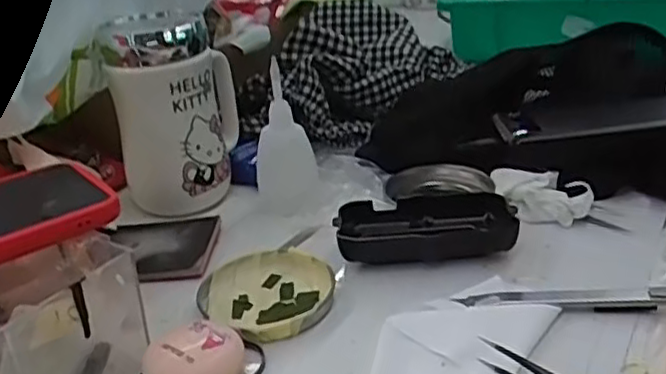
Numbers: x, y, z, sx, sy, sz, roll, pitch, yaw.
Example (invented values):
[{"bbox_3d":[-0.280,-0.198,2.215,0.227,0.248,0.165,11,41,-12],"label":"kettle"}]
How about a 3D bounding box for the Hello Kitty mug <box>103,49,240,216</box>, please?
[{"bbox_3d":[-0.115,-0.048,0.518,0.069,0.109,0.085,1,27,11],"label":"Hello Kitty mug"}]

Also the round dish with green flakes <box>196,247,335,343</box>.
[{"bbox_3d":[-0.040,0.060,0.400,0.079,0.011,0.075,-4,26,2],"label":"round dish with green flakes"}]

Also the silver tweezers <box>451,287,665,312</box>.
[{"bbox_3d":[0.136,0.059,0.371,0.129,0.014,0.015,1,27,11],"label":"silver tweezers"}]

